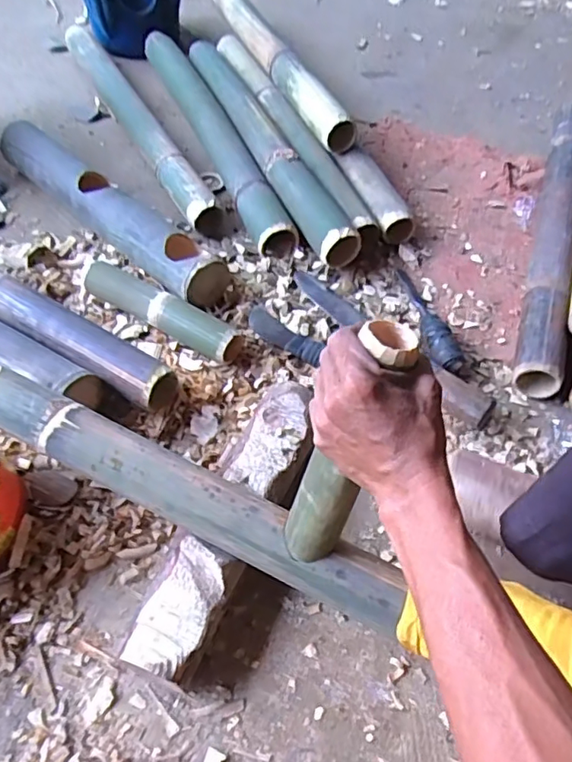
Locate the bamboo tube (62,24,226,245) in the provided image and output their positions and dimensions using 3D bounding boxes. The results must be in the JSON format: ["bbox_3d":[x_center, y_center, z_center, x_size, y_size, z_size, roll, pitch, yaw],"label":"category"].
[{"bbox_3d":[-0.266,-0.458,0.973,0.056,0.057,0.670,-22,58,-18],"label":"bamboo tube"}]

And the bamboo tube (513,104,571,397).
[{"bbox_3d":[0.402,-0.243,0.828,0.062,0.063,0.634,18,55,10],"label":"bamboo tube"}]

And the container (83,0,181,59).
[{"bbox_3d":[-0.327,-0.803,1.203,0.196,0.113,0.254,-12,55,-11],"label":"container"}]

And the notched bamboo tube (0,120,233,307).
[{"bbox_3d":[-0.252,-0.248,0.803,0.464,0.068,0.088,38,61,22],"label":"notched bamboo tube"}]

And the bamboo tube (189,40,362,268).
[{"bbox_3d":[-0.046,-0.414,0.946,0.069,0.071,0.662,-17,57,-15],"label":"bamboo tube"}]

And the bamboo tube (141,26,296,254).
[{"bbox_3d":[-0.127,-0.427,0.960,0.067,0.056,0.639,-17,56,-14],"label":"bamboo tube"}]

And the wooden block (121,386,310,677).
[{"bbox_3d":[-0.052,0.137,0.551,0.082,0.075,0.301,20,55,11],"label":"wooden block"}]

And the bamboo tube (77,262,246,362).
[{"bbox_3d":[-0.166,-0.092,0.704,0.242,0.038,0.048,27,57,16],"label":"bamboo tube"}]

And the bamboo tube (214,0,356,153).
[{"bbox_3d":[-0.032,-0.617,1.049,0.052,0.055,0.630,-16,56,-14],"label":"bamboo tube"}]

